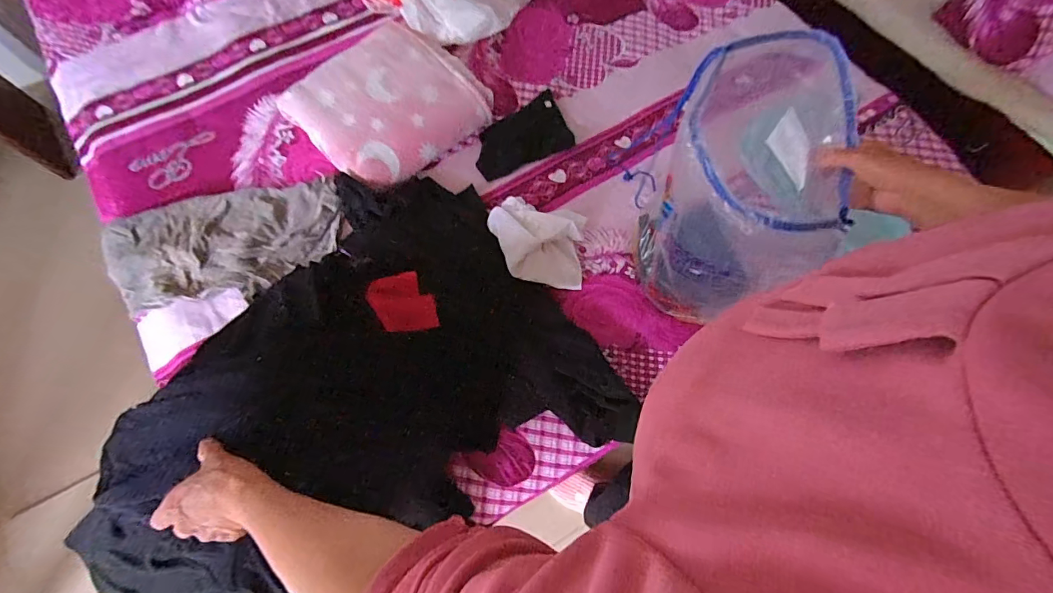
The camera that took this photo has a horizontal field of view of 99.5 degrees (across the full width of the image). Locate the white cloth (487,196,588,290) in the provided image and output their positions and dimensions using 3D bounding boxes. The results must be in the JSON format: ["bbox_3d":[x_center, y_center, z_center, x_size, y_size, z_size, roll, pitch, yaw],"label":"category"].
[{"bbox_3d":[0.020,-0.118,0.932,0.209,0.063,0.180,10,70,1],"label":"white cloth"}]

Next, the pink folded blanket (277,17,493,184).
[{"bbox_3d":[-0.304,-0.427,1.002,0.371,0.122,0.308,-42,77,-15],"label":"pink folded blanket"}]

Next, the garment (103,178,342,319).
[{"bbox_3d":[-0.645,-0.111,0.953,0.498,0.052,0.254,-10,71,-6],"label":"garment"}]

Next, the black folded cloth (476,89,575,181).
[{"bbox_3d":[-0.013,-0.376,1.048,0.244,0.021,0.144,-32,74,-12],"label":"black folded cloth"}]

